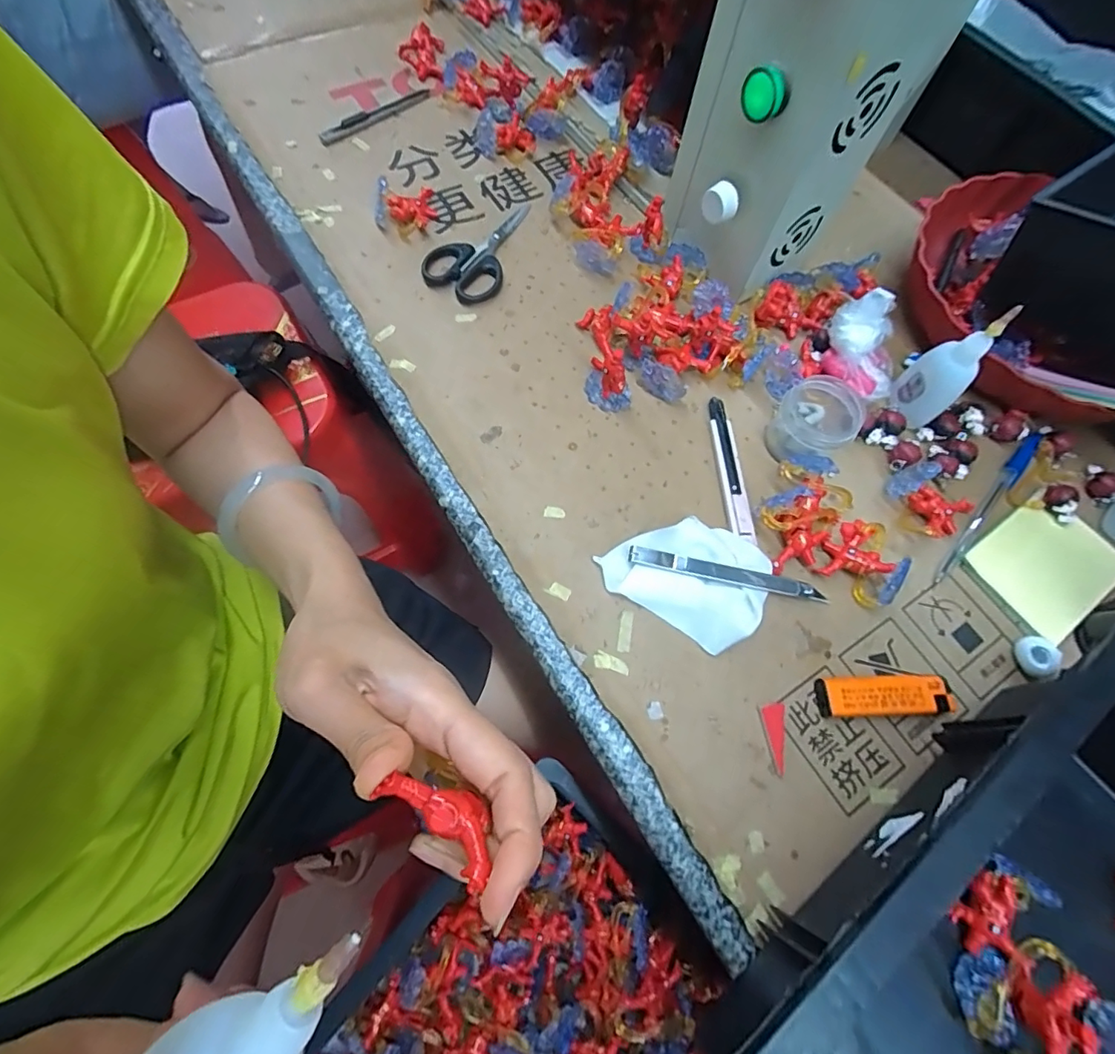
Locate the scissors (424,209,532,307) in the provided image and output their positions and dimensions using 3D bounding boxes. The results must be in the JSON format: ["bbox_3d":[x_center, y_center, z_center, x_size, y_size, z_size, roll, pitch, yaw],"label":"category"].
[{"bbox_3d":[-0.067,-0.244,0.449,0.064,0.008,0.132,17,68,5],"label":"scissors"}]

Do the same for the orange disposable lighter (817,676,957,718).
[{"bbox_3d":[0.203,0.105,0.325,0.082,0.014,0.023,-1,67,-3],"label":"orange disposable lighter"}]

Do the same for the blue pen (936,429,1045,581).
[{"bbox_3d":[0.318,-0.015,0.383,0.013,0.010,0.157,40,71,13],"label":"blue pen"}]

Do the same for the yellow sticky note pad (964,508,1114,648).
[{"bbox_3d":[0.342,0.026,0.364,0.096,0.004,0.073,-31,72,-14],"label":"yellow sticky note pad"}]

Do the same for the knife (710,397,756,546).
[{"bbox_3d":[0.124,-0.043,0.377,0.017,0.012,0.117,0,67,-2],"label":"knife"}]

